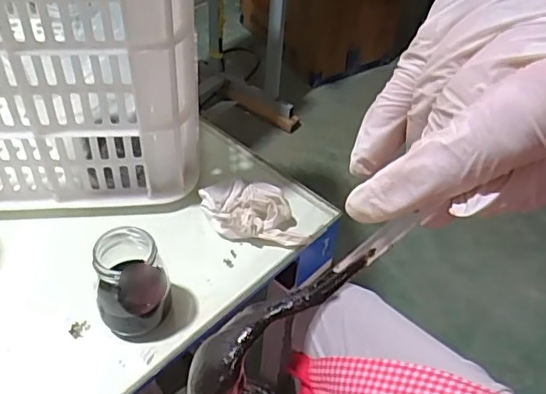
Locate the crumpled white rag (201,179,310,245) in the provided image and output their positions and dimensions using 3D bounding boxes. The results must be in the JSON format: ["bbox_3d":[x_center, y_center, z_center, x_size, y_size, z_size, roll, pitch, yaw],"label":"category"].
[{"bbox_3d":[-0.021,0.010,0.625,0.110,0.034,0.082,6,45,2],"label":"crumpled white rag"}]

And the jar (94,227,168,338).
[{"bbox_3d":[-0.127,0.080,0.515,0.060,0.093,0.056,2,45,-2],"label":"jar"}]

